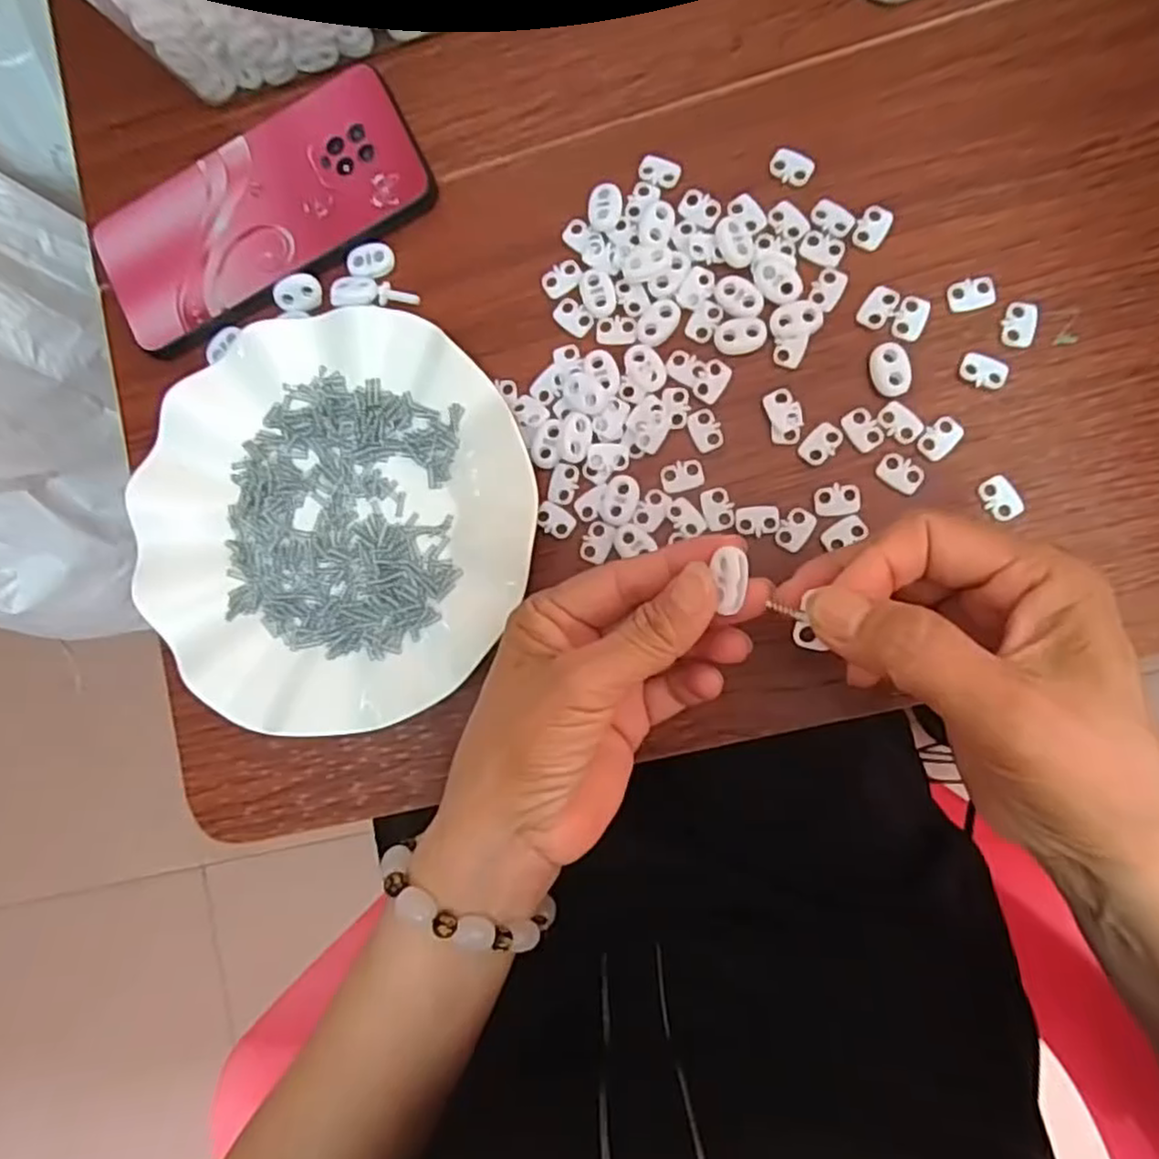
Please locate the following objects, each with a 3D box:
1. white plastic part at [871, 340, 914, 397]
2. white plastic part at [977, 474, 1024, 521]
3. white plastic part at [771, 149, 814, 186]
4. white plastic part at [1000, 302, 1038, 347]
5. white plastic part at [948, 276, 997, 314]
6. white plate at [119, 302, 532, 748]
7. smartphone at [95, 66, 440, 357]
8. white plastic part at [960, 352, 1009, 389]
[{"bbox_3d":[0.134,-0.091,0.306,0.016,0.005,0.023,-9,85,5],"label":"white plastic part"},{"bbox_3d":[0.178,-0.034,0.300,0.013,0.004,0.019,-29,83,3],"label":"white plastic part"},{"bbox_3d":[0.096,-0.186,0.318,0.019,0.004,0.013,30,89,7],"label":"white plastic part"},{"bbox_3d":[0.187,-0.108,0.301,0.013,0.004,0.019,6,86,7],"label":"white plastic part"},{"bbox_3d":[0.169,-0.123,0.304,0.019,0.004,0.013,-9,85,5],"label":"white plastic part"},{"bbox_3d":[-0.111,-0.026,0.323,0.179,0.020,0.181,0,86,6],"label":"white plate"},{"bbox_3d":[-0.154,-0.177,0.346,0.164,0.010,0.079,-28,83,3],"label":"smartphone"},{"bbox_3d":[0.172,-0.089,0.301,0.019,0.004,0.013,17,88,7],"label":"white plastic part"}]

